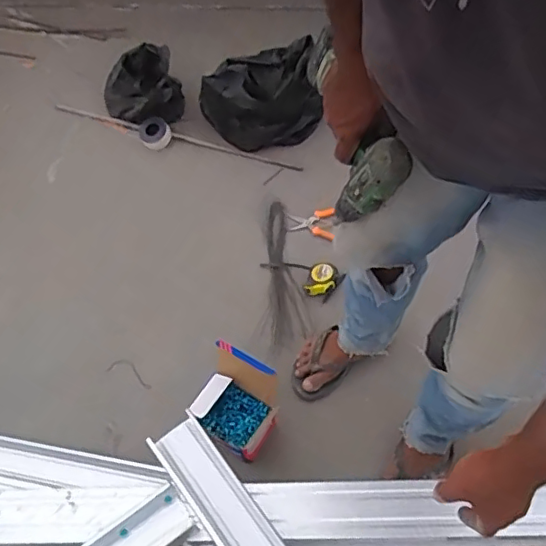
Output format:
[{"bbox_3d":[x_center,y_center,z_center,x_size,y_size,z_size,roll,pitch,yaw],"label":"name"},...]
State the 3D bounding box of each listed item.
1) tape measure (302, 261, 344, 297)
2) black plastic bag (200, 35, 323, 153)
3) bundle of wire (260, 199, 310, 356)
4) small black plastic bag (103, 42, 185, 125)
[{"bbox_3d":[0.115,0.016,1.338,0.079,0.034,0.080,27,62,21],"label":"tape measure"},{"bbox_3d":[-0.029,-0.487,1.578,0.328,0.241,0.236,-19,56,-7],"label":"black plastic bag"},{"bbox_3d":[0.010,-0.002,1.394,0.098,0.028,0.418,-9,54,-2],"label":"bundle of wire"},{"bbox_3d":[-0.373,-0.549,1.684,0.217,0.167,0.196,31,64,23],"label":"small black plastic bag"}]

